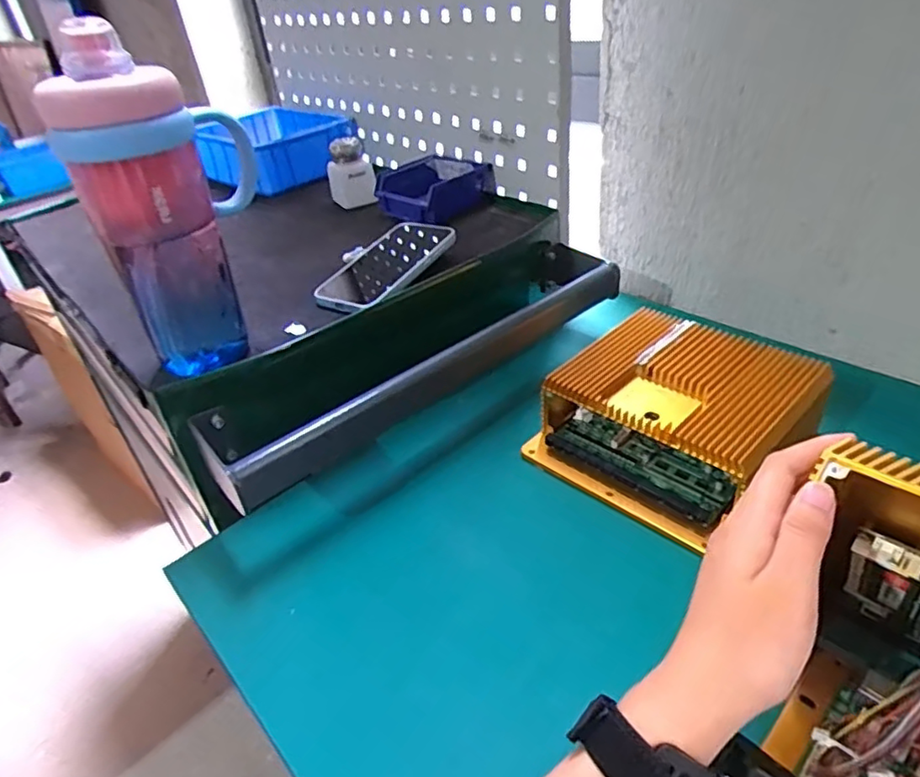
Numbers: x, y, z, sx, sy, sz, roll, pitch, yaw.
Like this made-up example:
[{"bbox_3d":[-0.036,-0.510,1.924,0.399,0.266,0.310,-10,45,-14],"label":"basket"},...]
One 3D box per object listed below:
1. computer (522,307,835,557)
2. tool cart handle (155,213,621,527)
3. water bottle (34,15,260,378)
[{"bbox_3d":[0.183,0.021,0.527,0.181,0.076,0.179,-33,42,-31],"label":"computer"},{"bbox_3d":[-0.032,-0.048,0.591,0.468,0.090,0.114,-31,41,-29],"label":"tool cart handle"},{"bbox_3d":[-0.202,-0.122,0.452,0.112,0.253,0.087,-17,36,-12],"label":"water bottle"}]

